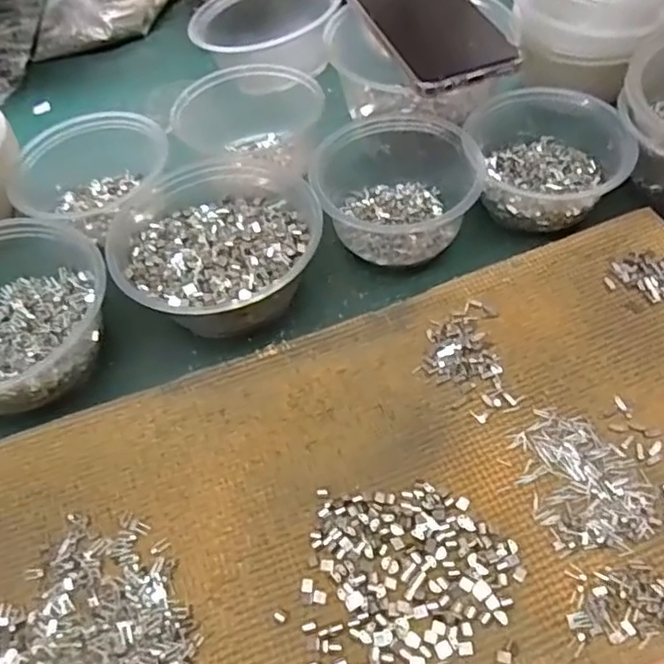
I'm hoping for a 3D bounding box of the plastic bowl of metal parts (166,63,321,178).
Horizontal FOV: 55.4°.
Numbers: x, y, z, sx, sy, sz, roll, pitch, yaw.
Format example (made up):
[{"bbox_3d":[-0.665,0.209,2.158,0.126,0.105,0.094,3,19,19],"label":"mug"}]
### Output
[{"bbox_3d":[-0.067,-0.162,0.511,0.104,0.057,0.108,-2,55,3],"label":"plastic bowl of metal parts"}]

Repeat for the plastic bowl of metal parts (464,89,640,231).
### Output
[{"bbox_3d":[0.154,-0.127,0.456,0.097,0.052,0.102,-2,55,3],"label":"plastic bowl of metal parts"}]

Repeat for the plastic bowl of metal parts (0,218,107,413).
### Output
[{"bbox_3d":[-0.207,-0.009,0.401,0.131,0.058,0.121,-2,55,3],"label":"plastic bowl of metal parts"}]

